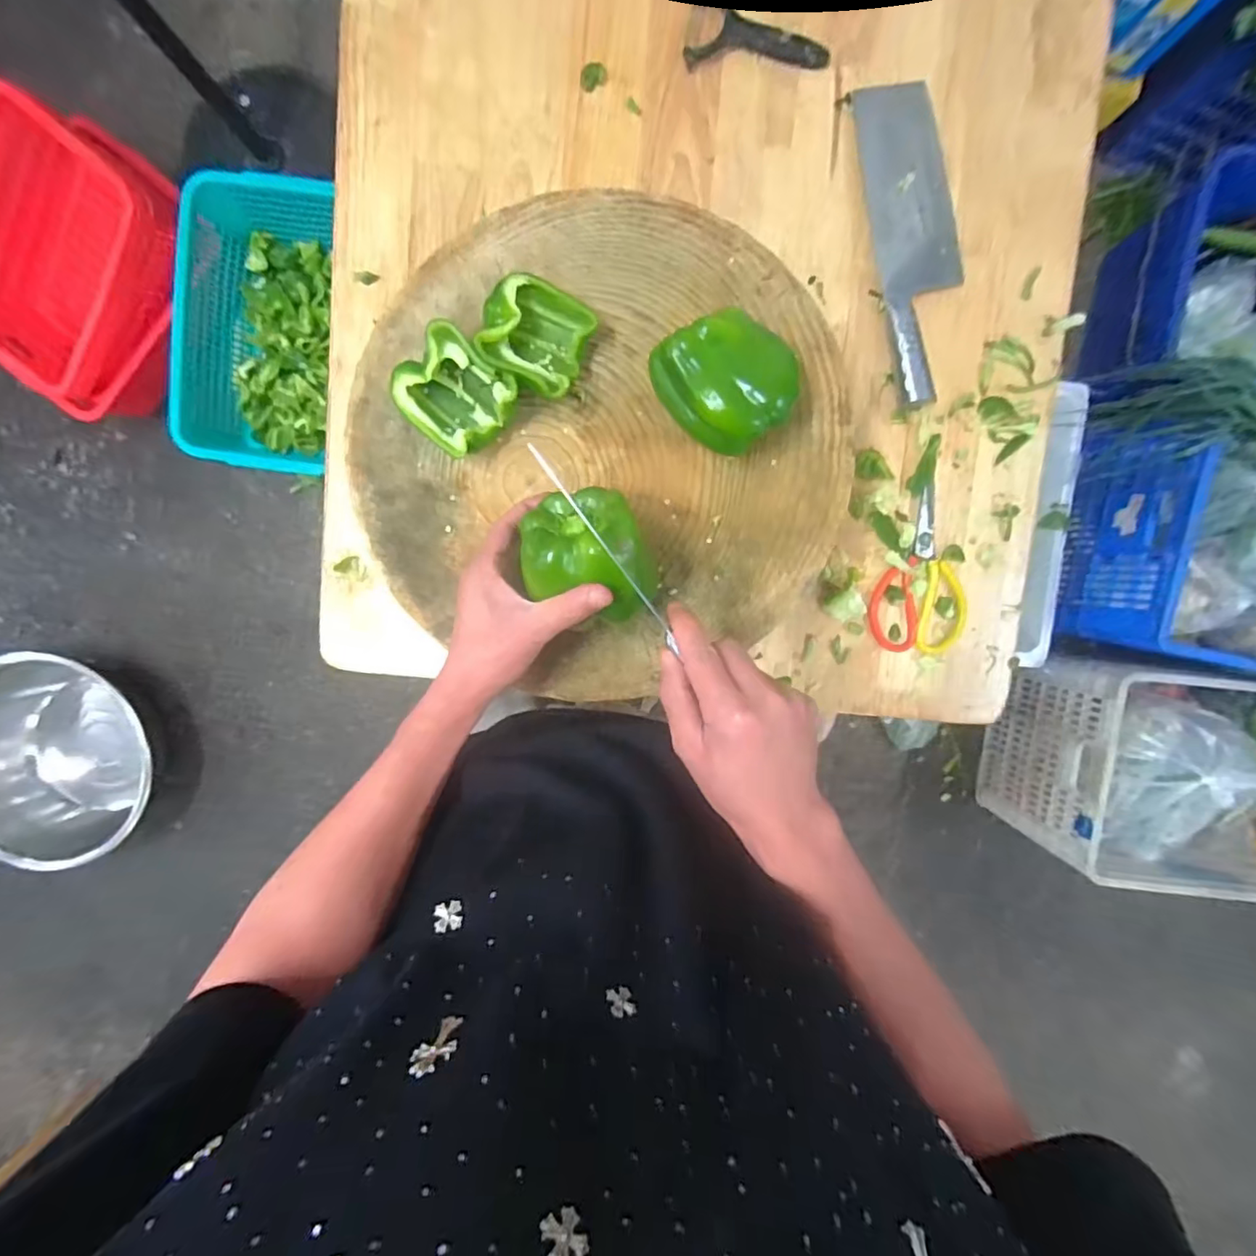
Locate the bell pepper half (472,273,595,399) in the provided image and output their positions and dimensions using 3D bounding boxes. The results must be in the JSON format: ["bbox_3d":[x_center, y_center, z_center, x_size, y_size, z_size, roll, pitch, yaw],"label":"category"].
[{"bbox_3d":[-0.074,-0.229,0.447,0.081,0.040,0.077,28,95,-2],"label":"bell pepper half"}]

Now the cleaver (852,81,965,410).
[{"bbox_3d":[0.300,-0.396,0.584,0.087,0.028,0.316,-11,95,2],"label":"cleaver"}]

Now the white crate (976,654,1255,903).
[{"bbox_3d":[1.161,0.297,1.192,0.619,0.358,0.415,7,95,0],"label":"white crate"}]

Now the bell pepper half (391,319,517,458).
[{"bbox_3d":[-0.135,-0.181,0.451,0.081,0.050,0.074,0,95,1],"label":"bell pepper half"}]

